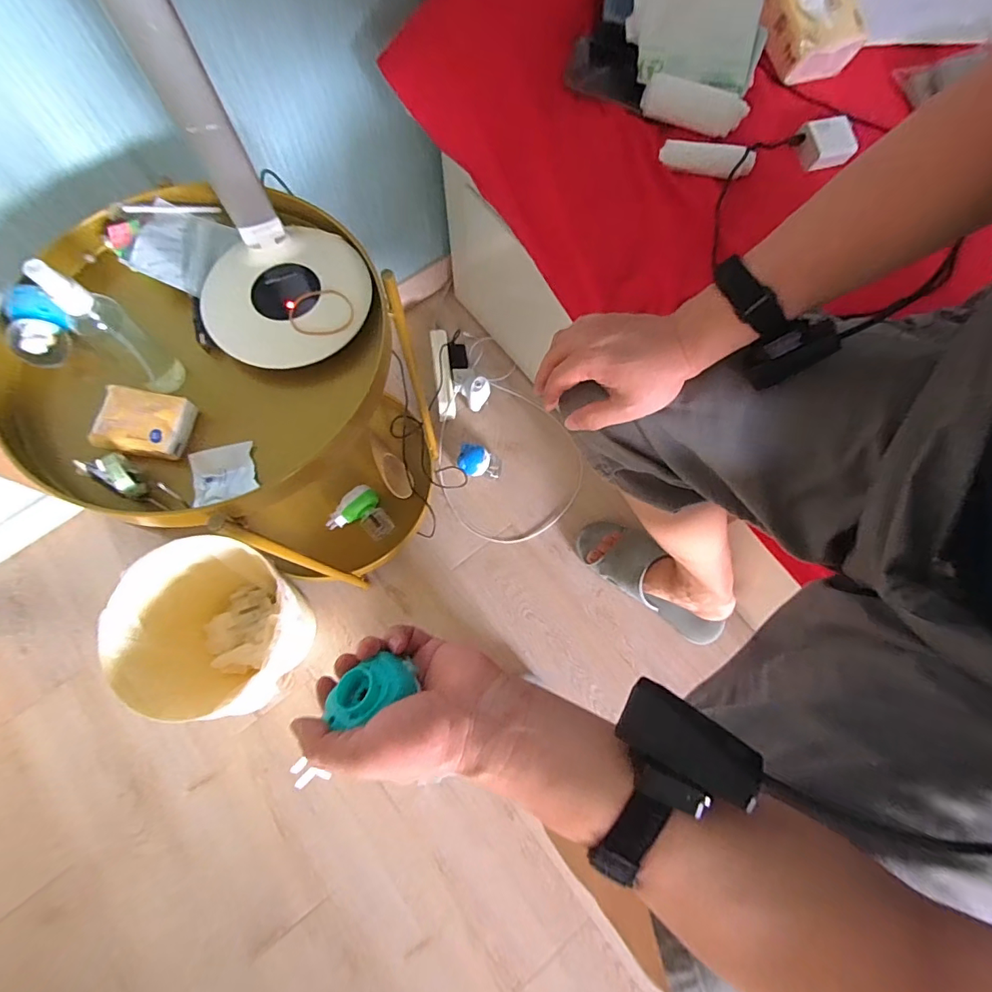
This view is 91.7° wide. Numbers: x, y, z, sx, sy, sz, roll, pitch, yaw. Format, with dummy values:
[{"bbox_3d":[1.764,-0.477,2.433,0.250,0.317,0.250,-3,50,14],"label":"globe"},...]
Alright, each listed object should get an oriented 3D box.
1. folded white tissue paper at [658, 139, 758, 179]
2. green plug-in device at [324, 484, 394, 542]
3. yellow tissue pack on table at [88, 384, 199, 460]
[{"bbox_3d":[0.251,-0.400,0.573,0.108,0.030,0.023,12,73,2],"label":"folded white tissue paper"},{"bbox_3d":[-0.228,0.036,0.812,0.091,0.043,0.091,42,76,10],"label":"green plug-in device"},{"bbox_3d":[-0.319,-0.066,0.437,0.072,0.020,0.058,10,73,2],"label":"yellow tissue pack on table"}]

